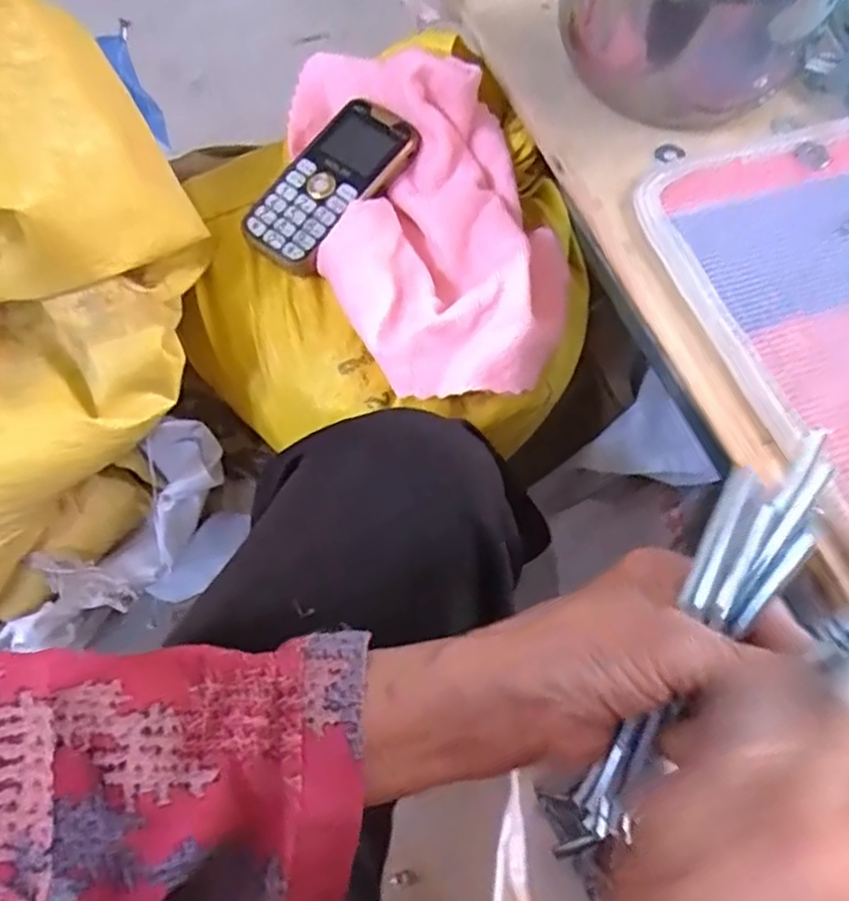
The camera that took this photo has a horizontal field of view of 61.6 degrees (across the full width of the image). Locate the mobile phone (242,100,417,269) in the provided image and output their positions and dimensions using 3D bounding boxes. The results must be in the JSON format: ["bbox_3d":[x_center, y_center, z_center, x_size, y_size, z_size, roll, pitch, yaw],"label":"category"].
[{"bbox_3d":[-0.060,-0.178,0.471,0.058,0.014,0.130,40,78,11],"label":"mobile phone"}]

